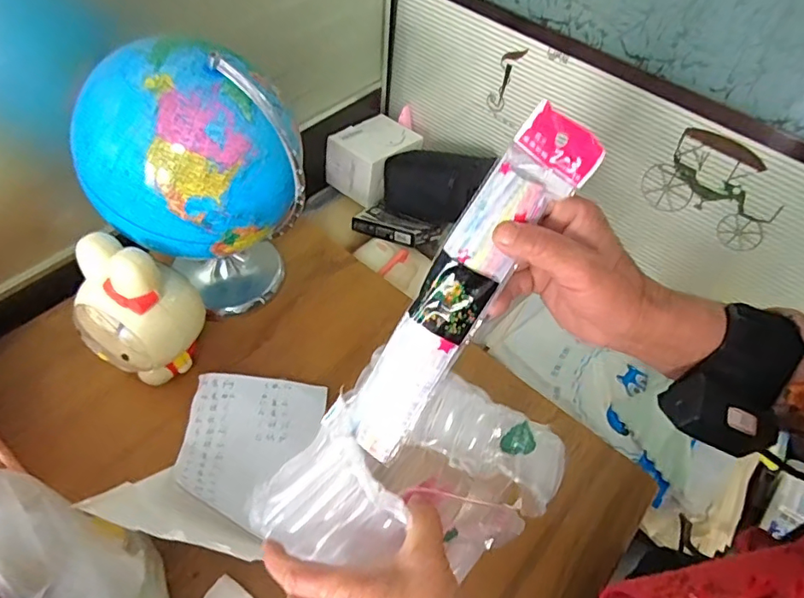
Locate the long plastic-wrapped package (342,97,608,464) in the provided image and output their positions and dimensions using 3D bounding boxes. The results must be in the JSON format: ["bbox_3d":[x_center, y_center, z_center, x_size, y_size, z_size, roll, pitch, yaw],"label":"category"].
[{"bbox_3d":[0.036,0.001,0.343,0.047,0.251,0.021,37,19,20],"label":"long plastic-wrapped package"}]

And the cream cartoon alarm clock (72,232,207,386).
[{"bbox_3d":[-0.274,0.018,0.561,0.118,0.186,0.095,-36,64,-27],"label":"cream cartoon alarm clock"}]

